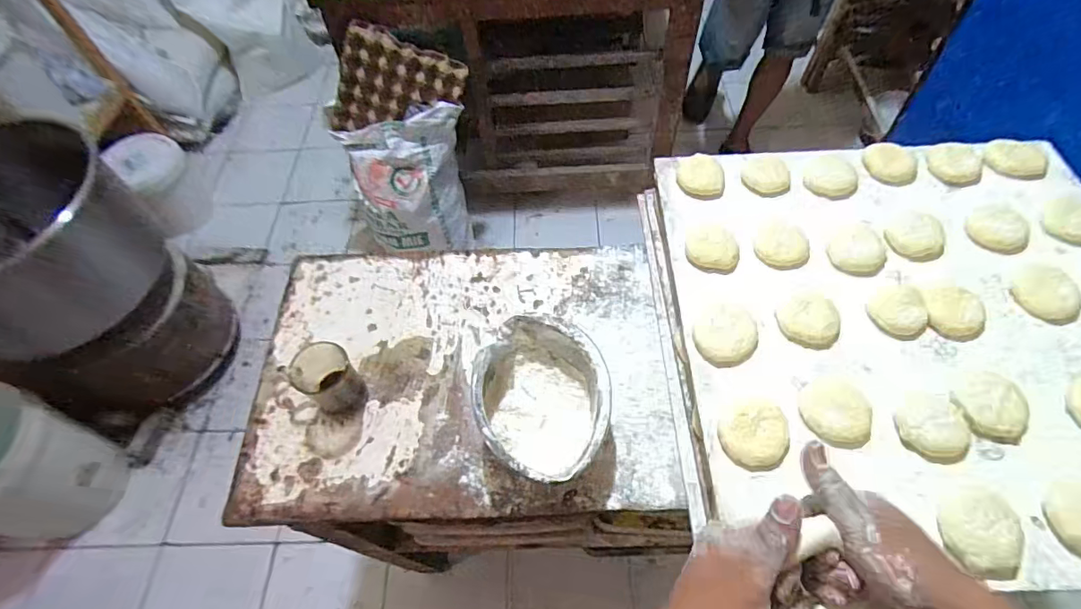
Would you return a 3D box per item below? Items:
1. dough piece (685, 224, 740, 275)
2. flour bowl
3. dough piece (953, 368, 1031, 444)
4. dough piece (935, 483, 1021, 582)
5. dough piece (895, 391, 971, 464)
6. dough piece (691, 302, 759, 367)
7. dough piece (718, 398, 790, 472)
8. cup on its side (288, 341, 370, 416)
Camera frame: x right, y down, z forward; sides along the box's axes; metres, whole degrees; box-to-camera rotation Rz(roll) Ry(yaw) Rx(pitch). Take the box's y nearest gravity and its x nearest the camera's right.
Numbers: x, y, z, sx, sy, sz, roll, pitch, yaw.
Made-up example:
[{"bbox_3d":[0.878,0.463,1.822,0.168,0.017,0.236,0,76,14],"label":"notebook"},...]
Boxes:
[{"bbox_3d":[0.227,-0.081,0.683,0.067,0.021,0.077,7,61,8],"label":"dough piece"},{"bbox_3d":[0.004,0.112,0.628,0.146,0.109,0.203,-5,57,0],"label":"flour bowl"},{"bbox_3d":[0.474,0.107,0.546,0.060,0.023,0.074,-14,60,-4],"label":"dough piece"},{"bbox_3d":[0.418,0.210,0.494,0.064,0.019,0.083,17,63,13],"label":"dough piece"},{"bbox_3d":[0.421,0.127,0.556,0.068,0.013,0.076,37,68,22],"label":"dough piece"},{"bbox_3d":[0.221,0.034,0.622,0.072,0.016,0.073,-2,60,3],"label":"dough piece"},{"bbox_3d":[0.227,0.135,0.551,0.068,0.017,0.079,9,61,9],"label":"dough piece"},{"bbox_3d":[-0.261,0.098,0.655,0.072,0.094,0.068,33,65,21],"label":"cup on its side"}]

